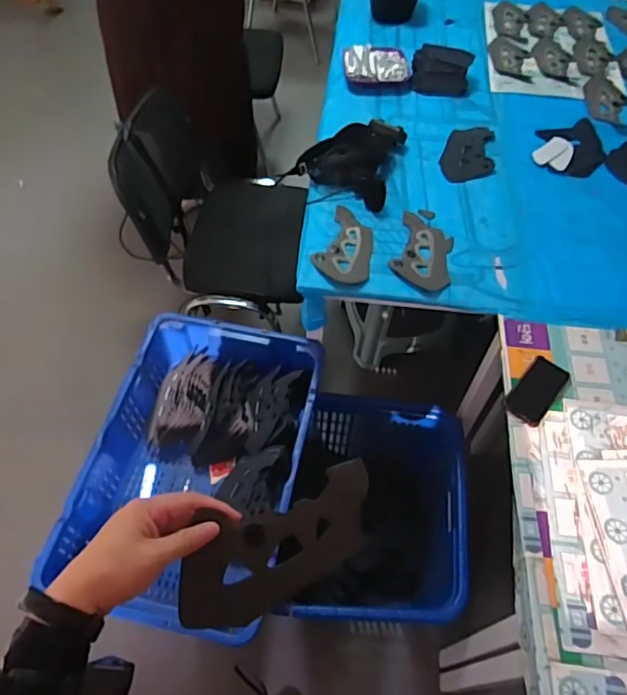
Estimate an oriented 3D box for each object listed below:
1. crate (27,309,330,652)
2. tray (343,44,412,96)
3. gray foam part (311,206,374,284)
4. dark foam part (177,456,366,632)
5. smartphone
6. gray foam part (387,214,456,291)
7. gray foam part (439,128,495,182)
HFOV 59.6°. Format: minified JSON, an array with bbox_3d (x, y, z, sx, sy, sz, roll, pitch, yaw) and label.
[{"bbox_3d":[-0.245,0.239,1.216,0.429,0.178,0.627,12,56,6],"label":"crate"},{"bbox_3d":[0.183,-0.800,1.577,0.194,0.053,0.144,-3,55,-4],"label":"tray"},{"bbox_3d":[0.076,-0.226,1.202,0.121,0.015,0.200,14,56,8],"label":"gray foam part"},{"bbox_3d":[-0.029,0.195,0.521,0.219,0.098,0.015,-36,17,7],"label":"dark foam part"},{"bbox_3d":[0.418,0.072,1.016,0.076,0.009,0.154,37,62,21],"label":"smartphone"},{"bbox_3d":[0.243,-0.209,1.199,0.128,0.010,0.207,16,56,9],"label":"gray foam part"},{"bbox_3d":[0.395,-0.499,1.396,0.126,0.018,0.228,11,56,6],"label":"gray foam part"}]

